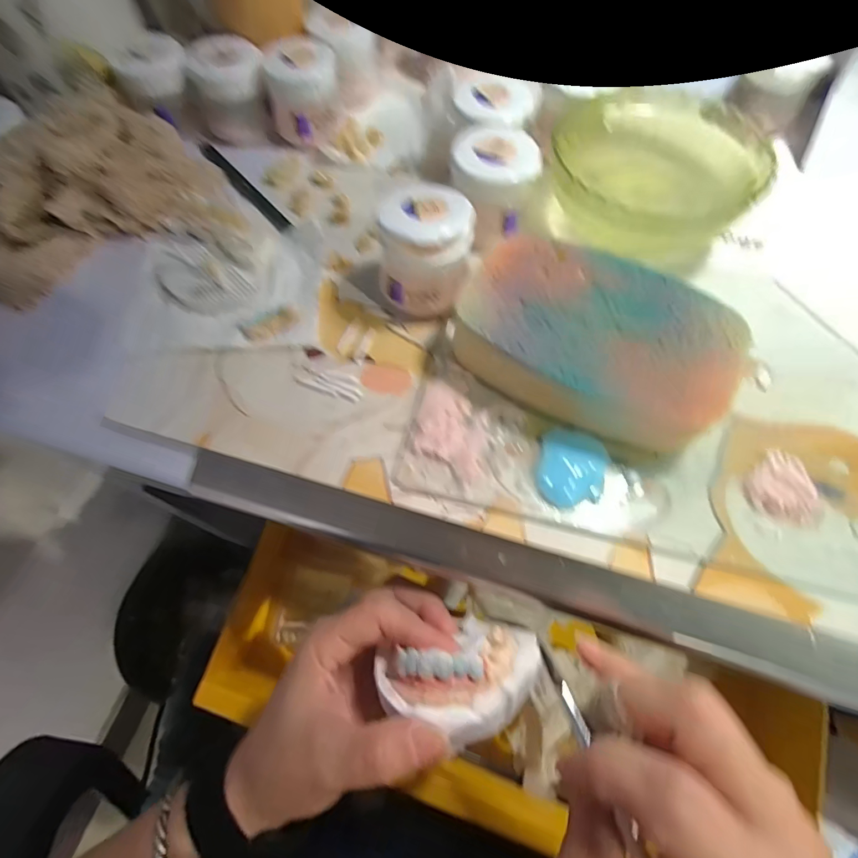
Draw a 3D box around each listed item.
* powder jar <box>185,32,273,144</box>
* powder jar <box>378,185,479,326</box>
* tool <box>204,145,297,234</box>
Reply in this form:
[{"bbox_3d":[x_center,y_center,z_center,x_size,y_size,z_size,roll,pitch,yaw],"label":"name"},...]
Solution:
[{"bbox_3d":[-0.147,-0.251,0.329,0.055,0.045,0.046,-21,67,-9],"label":"powder jar"},{"bbox_3d":[-0.002,-0.096,0.248,0.049,0.056,0.057,5,65,3],"label":"powder jar"},{"bbox_3d":[-0.130,-0.171,0.314,0.012,0.008,0.118,-37,70,-15],"label":"tool"}]

